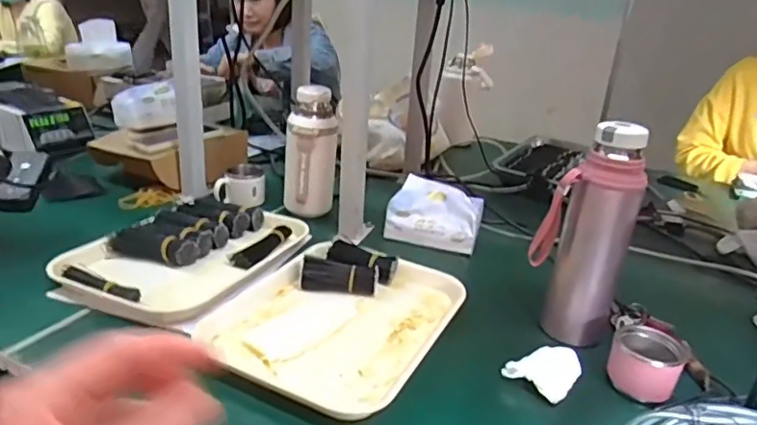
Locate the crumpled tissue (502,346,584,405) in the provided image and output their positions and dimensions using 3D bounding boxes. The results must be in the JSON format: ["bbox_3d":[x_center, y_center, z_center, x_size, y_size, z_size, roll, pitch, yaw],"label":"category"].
[{"bbox_3d":[0.178,0.170,0.596,0.068,0.032,0.076,17,26,25],"label":"crumpled tissue"}]

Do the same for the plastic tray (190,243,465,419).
[{"bbox_3d":[-0.046,0.122,0.657,0.232,0.023,0.277,15,26,22],"label":"plastic tray"}]

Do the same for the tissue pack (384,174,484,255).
[{"bbox_3d":[0.090,0.002,0.876,0.147,0.083,0.076,11,24,13],"label":"tissue pack"}]

